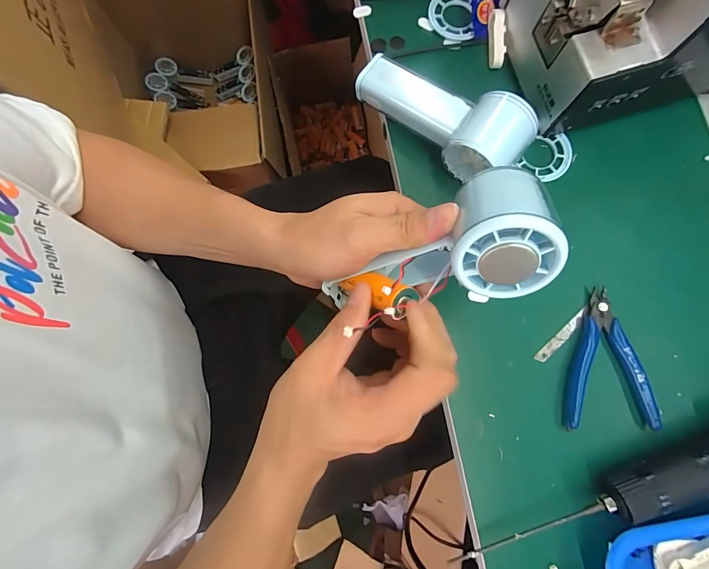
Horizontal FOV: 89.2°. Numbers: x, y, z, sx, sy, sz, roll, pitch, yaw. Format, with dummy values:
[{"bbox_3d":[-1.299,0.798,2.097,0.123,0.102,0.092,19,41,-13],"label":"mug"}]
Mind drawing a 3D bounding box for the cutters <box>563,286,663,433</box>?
[{"bbox_3d":[0.206,0.062,0.302,0.071,0.012,0.111,-4,80,-1],"label":"cutters"}]

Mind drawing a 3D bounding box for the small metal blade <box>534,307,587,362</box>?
[{"bbox_3d":[0.179,0.043,0.309,0.061,0.004,0.010,-44,83,-7],"label":"small metal blade"}]

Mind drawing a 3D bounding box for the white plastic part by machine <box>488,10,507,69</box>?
[{"bbox_3d":[0.135,-0.233,0.342,0.013,0.013,0.049,-4,99,-1],"label":"white plastic part by machine"}]

